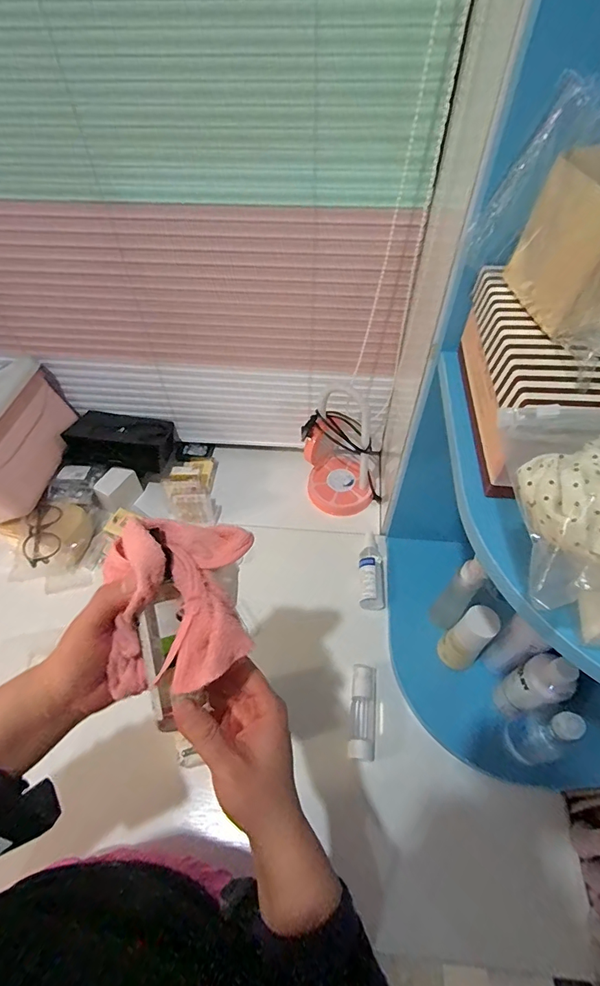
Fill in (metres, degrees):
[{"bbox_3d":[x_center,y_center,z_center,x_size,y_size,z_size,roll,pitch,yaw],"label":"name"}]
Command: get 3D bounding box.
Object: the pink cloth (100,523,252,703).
[{"bbox_3d":[-0.088,0.080,0.317,0.099,0.074,0.113,-2,54,-1],"label":"pink cloth"}]

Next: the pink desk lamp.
[{"bbox_3d":[0.077,-0.069,0.800,0.133,0.174,0.144,-19,56,-13],"label":"pink desk lamp"}]

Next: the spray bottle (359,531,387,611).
[{"bbox_3d":[0.122,0.128,0.751,0.045,0.033,0.148,1,54,1],"label":"spray bottle"}]

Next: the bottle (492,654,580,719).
[{"bbox_3d":[0.286,0.241,0.539,0.054,0.127,0.052,-20,56,-13],"label":"bottle"}]

